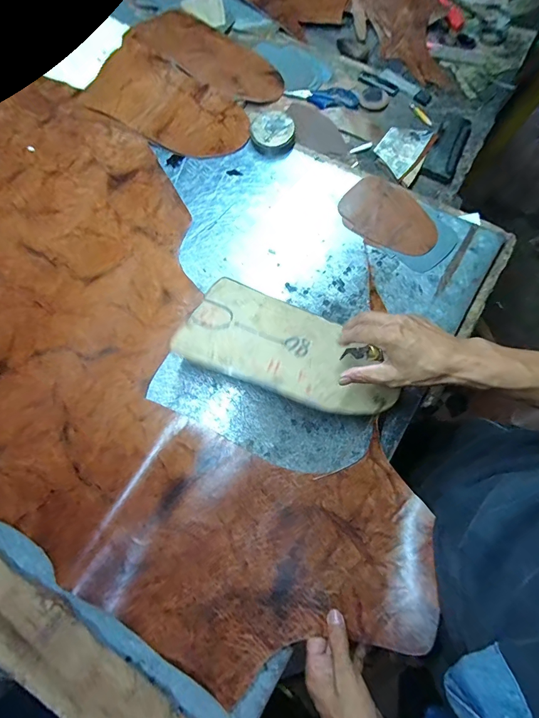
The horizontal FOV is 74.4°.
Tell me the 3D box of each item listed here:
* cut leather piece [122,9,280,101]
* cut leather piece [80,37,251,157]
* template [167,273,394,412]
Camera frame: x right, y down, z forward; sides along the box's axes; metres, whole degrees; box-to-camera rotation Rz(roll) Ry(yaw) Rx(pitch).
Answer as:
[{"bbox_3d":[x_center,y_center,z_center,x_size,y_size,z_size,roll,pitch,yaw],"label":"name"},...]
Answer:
[{"bbox_3d":[-0.111,-0.589,0.688,0.294,0.015,0.155,35,66,3],"label":"cut leather piece"},{"bbox_3d":[-0.183,-0.456,0.643,0.295,0.028,0.157,32,76,9],"label":"cut leather piece"},{"bbox_3d":[0.029,-0.014,0.488,0.288,0.008,0.154,23,54,8],"label":"template"}]

